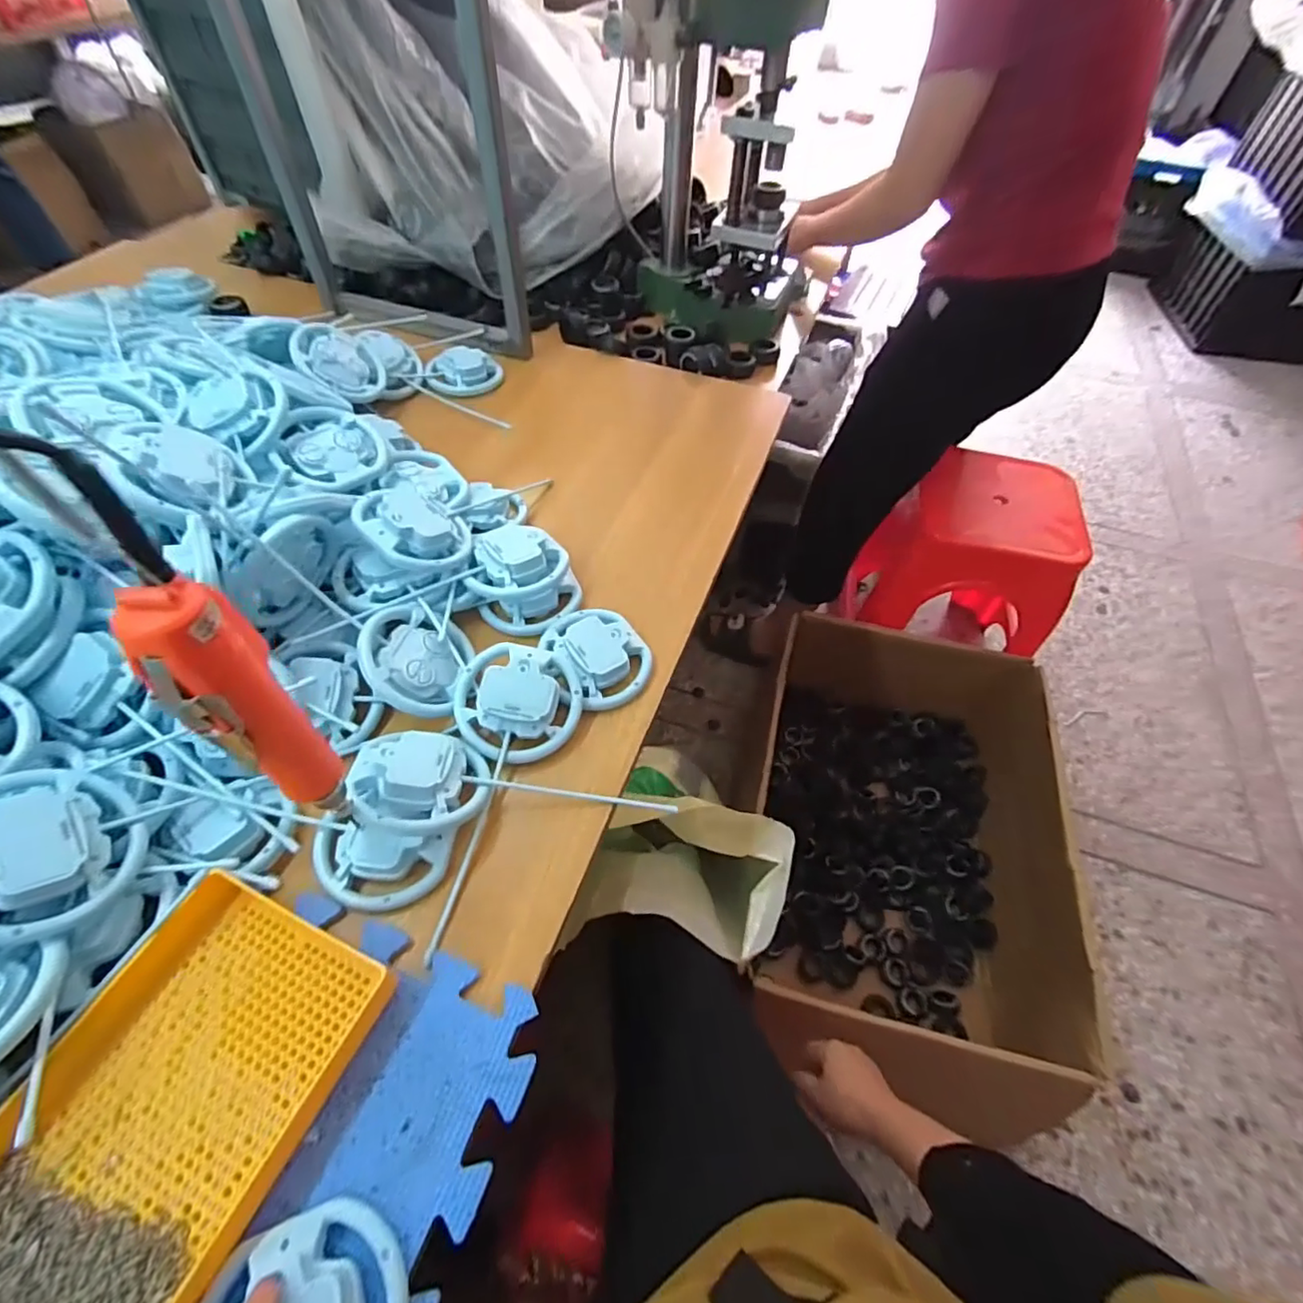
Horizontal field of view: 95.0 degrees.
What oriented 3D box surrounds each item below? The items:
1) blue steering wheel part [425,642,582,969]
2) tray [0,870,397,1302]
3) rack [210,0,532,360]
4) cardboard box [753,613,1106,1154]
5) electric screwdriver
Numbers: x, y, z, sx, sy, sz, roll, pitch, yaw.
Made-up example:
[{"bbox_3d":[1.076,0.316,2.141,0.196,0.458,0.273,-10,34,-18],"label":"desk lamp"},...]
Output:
[{"bbox_3d":[-0.125,0.091,0.474,0.104,0.037,0.216,11,67,5],"label":"blue steering wheel part"},{"bbox_3d":[-0.276,0.267,0.327,0.145,0.031,0.243,22,56,13],"label":"tray"},{"bbox_3d":[-0.347,-0.684,0.699,0.401,0.582,0.098,15,55,8],"label":"rack"},{"bbox_3d":[0.505,0.338,1.175,0.473,0.346,0.800,10,54,5],"label":"cardboard box"},{"bbox_3d":[-0.197,0.037,0.309,0.031,0.190,0.042,36,60,21],"label":"electric screwdriver"}]

